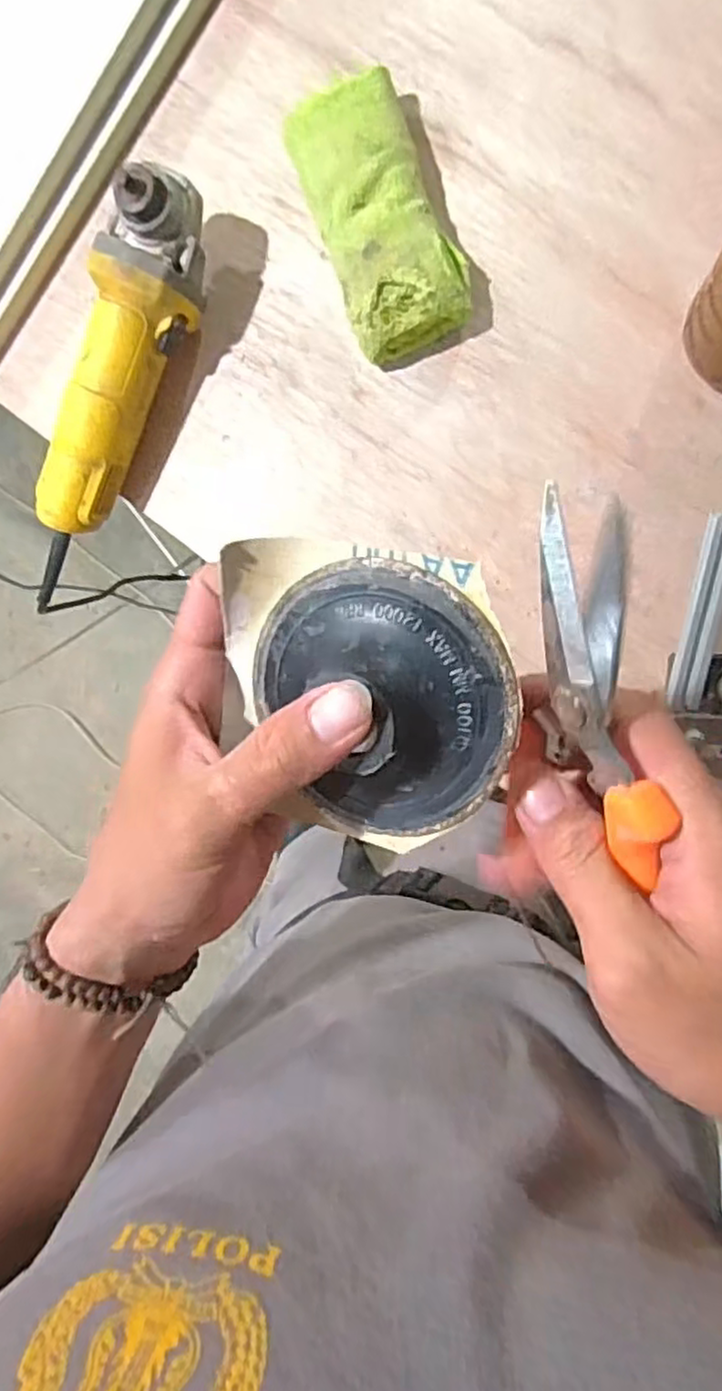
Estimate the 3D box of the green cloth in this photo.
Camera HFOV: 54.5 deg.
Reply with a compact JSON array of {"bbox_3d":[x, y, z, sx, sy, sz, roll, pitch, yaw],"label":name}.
[{"bbox_3d":[0.014,-0.341,0.505,0.087,0.048,0.178,-20,90,11],"label":"green cloth"}]

